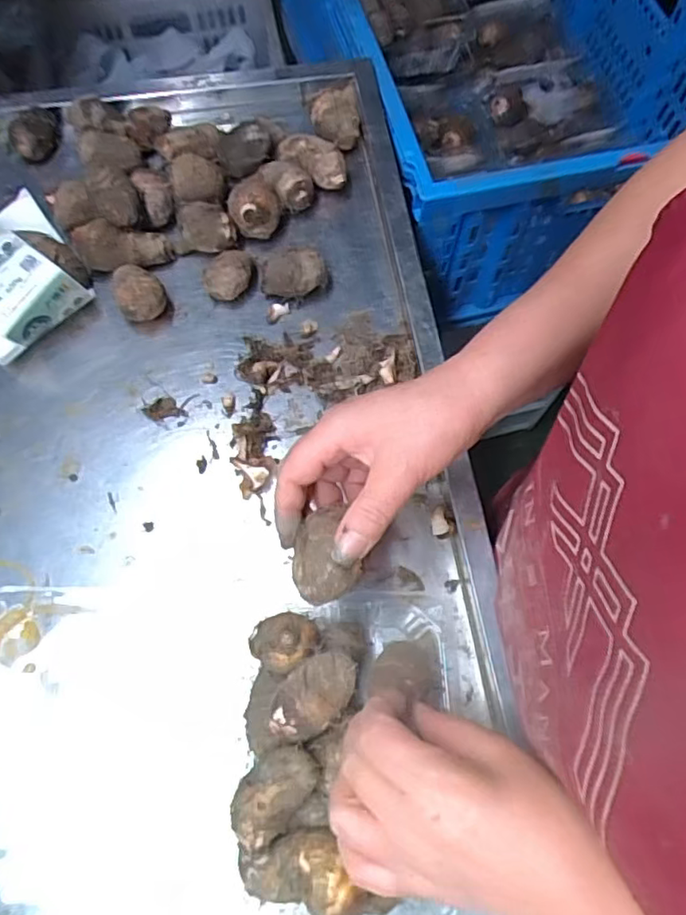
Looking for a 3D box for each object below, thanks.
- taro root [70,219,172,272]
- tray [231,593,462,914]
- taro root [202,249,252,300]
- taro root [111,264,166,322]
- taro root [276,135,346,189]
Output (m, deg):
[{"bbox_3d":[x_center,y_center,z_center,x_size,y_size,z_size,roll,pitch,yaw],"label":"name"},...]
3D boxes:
[{"bbox_3d":[-0.174,-0.167,0.470,0.072,0.034,0.034,-2,69,-16],"label":"taro root"},{"bbox_3d":[0.002,0.162,0.330,0.113,0.066,0.162,1,70,1],"label":"tray"},{"bbox_3d":[-0.090,-0.144,0.469,0.036,0.033,0.038,3,70,2],"label":"taro root"},{"bbox_3d":[-0.156,-0.123,0.459,0.034,0.038,0.040,-30,72,-10],"label":"taro root"},{"bbox_3d":[-0.027,-0.248,0.506,0.061,0.036,0.030,13,70,5],"label":"taro root"}]

